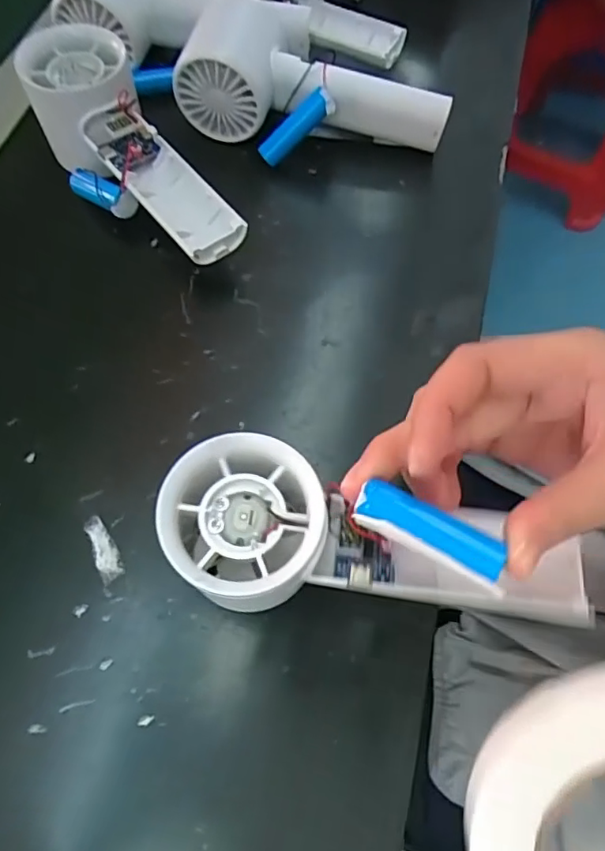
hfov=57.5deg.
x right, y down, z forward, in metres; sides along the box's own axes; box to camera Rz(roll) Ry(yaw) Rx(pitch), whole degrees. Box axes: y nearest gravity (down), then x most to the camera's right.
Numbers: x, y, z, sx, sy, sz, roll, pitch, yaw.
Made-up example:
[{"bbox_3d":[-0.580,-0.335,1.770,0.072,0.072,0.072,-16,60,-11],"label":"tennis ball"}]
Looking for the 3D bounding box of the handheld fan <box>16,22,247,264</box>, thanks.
[{"bbox_3d":[-0.094,-0.142,0.296,0.055,0.054,0.155,-31,70,-14],"label":"handheld fan"}]

